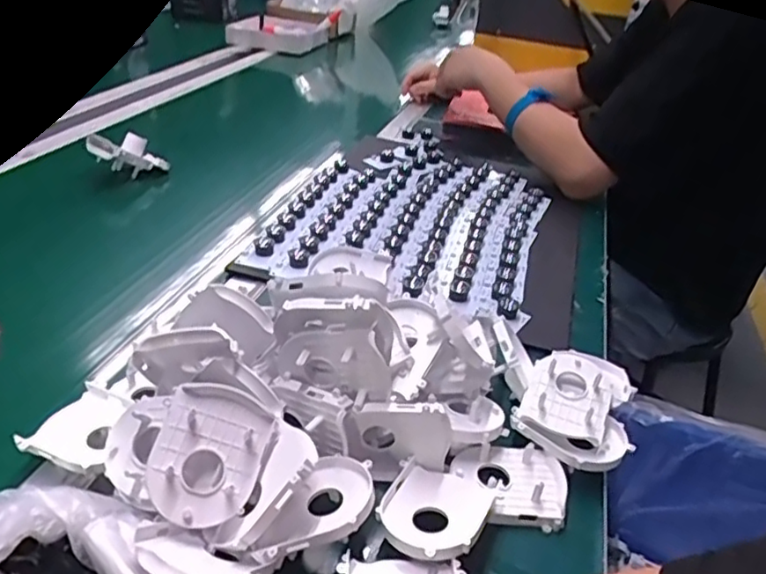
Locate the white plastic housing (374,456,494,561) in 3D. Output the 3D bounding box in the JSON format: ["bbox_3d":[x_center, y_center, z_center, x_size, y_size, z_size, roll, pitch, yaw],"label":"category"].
[{"bbox_3d":[0.034,0.148,0.427,0.067,0.026,0.084,18,34,18],"label":"white plastic housing"}]

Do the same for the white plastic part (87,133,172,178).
[{"bbox_3d":[-0.337,-0.175,0.854,0.102,0.049,0.038,11,28,-24],"label":"white plastic part"}]

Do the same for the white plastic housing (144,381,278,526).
[{"bbox_3d":[-0.107,0.104,0.396,0.065,0.013,0.079,24,65,-8],"label":"white plastic housing"}]

